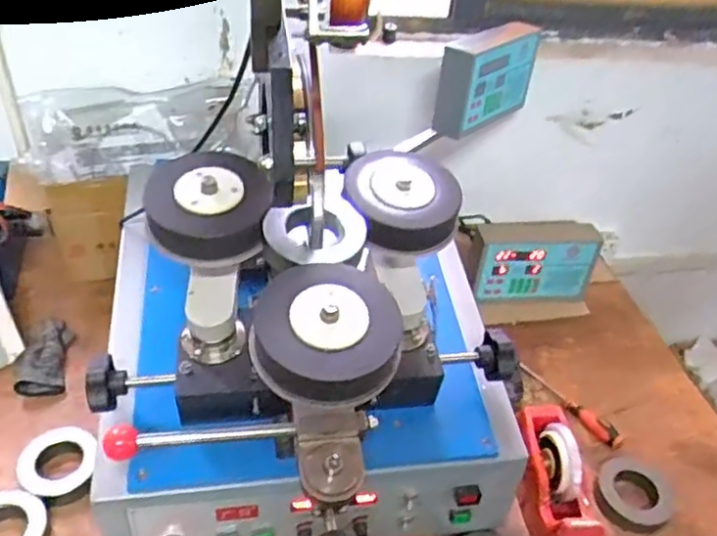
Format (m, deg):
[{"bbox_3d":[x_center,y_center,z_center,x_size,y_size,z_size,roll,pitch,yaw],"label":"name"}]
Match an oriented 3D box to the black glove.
[{"bbox_3d":[-0.500,0.136,1.017,0.072,0.036,0.150,-3,41,-11],"label":"black glove"}]

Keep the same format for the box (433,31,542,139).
[{"bbox_3d":[0.225,-0.328,1.107,0.064,0.135,0.217,33,47,28],"label":"box"}]

